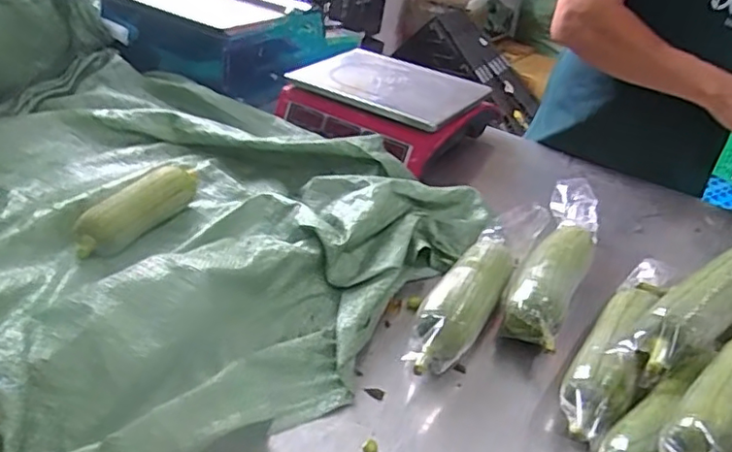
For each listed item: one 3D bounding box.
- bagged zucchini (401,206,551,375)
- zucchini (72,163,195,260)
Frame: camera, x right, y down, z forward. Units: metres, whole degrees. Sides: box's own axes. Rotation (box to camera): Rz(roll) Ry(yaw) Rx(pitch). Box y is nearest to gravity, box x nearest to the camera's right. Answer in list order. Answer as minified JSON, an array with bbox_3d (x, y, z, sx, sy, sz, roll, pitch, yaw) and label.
[{"bbox_3d":[0.145,0.056,0.714,0.064,0.061,0.365,23,37,22],"label":"bagged zucchini"},{"bbox_3d":[-0.287,-0.023,0.753,0.062,0.046,0.184,22,37,21],"label":"zucchini"}]

